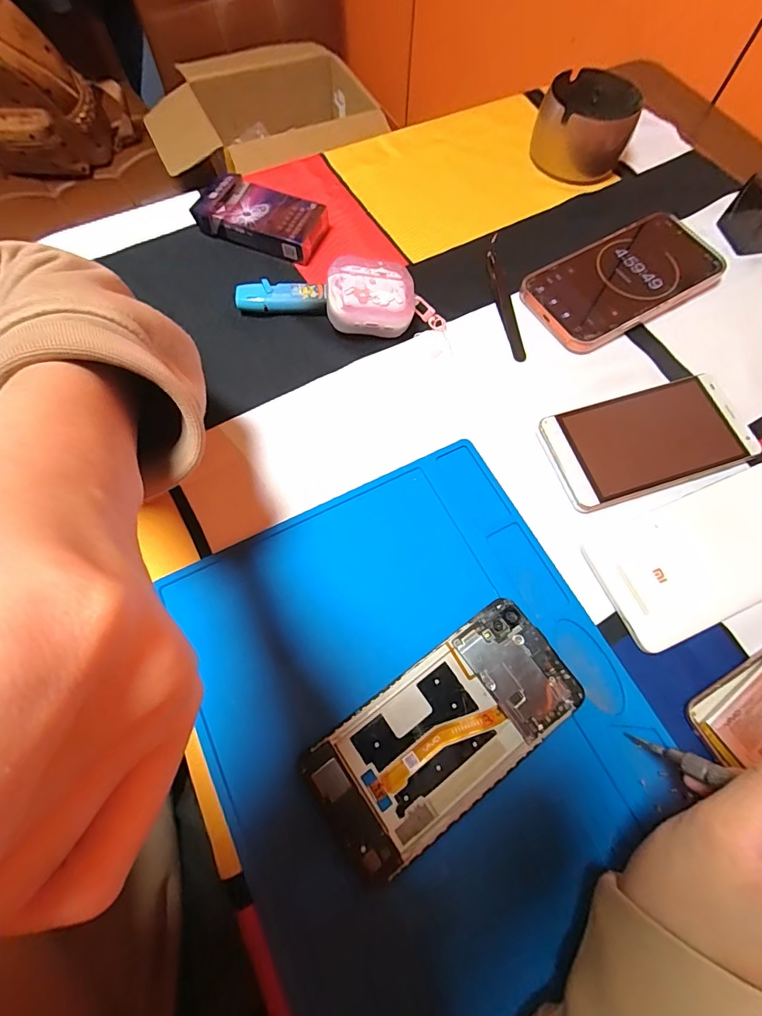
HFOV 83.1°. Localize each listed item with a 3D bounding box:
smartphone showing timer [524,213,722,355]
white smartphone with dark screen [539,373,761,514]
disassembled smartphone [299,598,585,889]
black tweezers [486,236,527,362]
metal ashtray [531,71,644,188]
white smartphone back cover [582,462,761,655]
[{"bbox_3d":[0.200,-0.189,0.356,0.164,0.015,0.082,-29,72,-13],"label":"smartphone showing timer"},{"bbox_3d":[0.187,-0.048,0.302,0.141,0.011,0.071,-16,70,-8],"label":"white smartphone with dark screen"},{"bbox_3d":[0.035,0.120,0.233,0.147,0.012,0.069,-34,73,-14],"label":"disassembled smartphone"},{"bbox_3d":[0.098,-0.175,0.348,0.015,0.010,0.129,-5,69,-4],"label":"black tweezers"},{"bbox_3d":[0.189,-0.354,0.401,0.083,0.046,0.093,22,69,7],"label":"metal ashtray"},{"bbox_3d":[0.211,0.028,0.273,0.149,0.011,0.075,-22,71,-10],"label":"white smartphone back cover"}]

